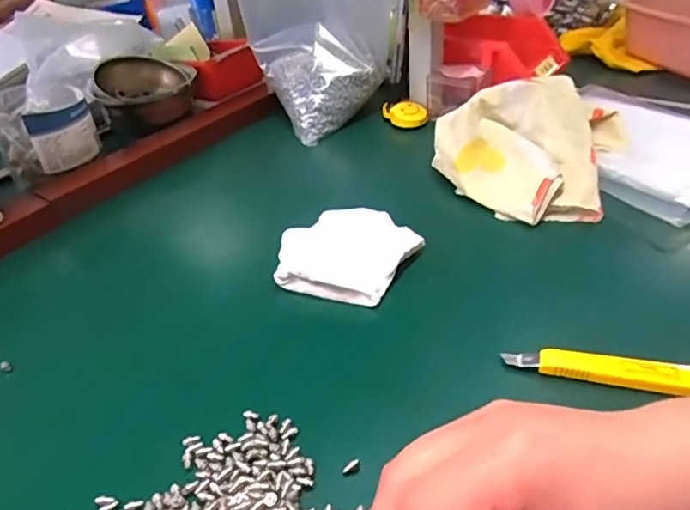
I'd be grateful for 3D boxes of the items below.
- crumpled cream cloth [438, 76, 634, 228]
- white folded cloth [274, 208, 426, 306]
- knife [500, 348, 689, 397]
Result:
[{"bbox_3d":[0.169,-0.108,0.527,0.167,0.069,0.171,12,39,22],"label":"crumpled cream cloth"},{"bbox_3d":[-0.001,-0.003,0.451,0.112,0.023,0.089,9,38,18],"label":"white folded cloth"},{"bbox_3d":[0.165,0.070,0.334,0.131,0.011,0.022,5,37,14],"label":"knife"}]

